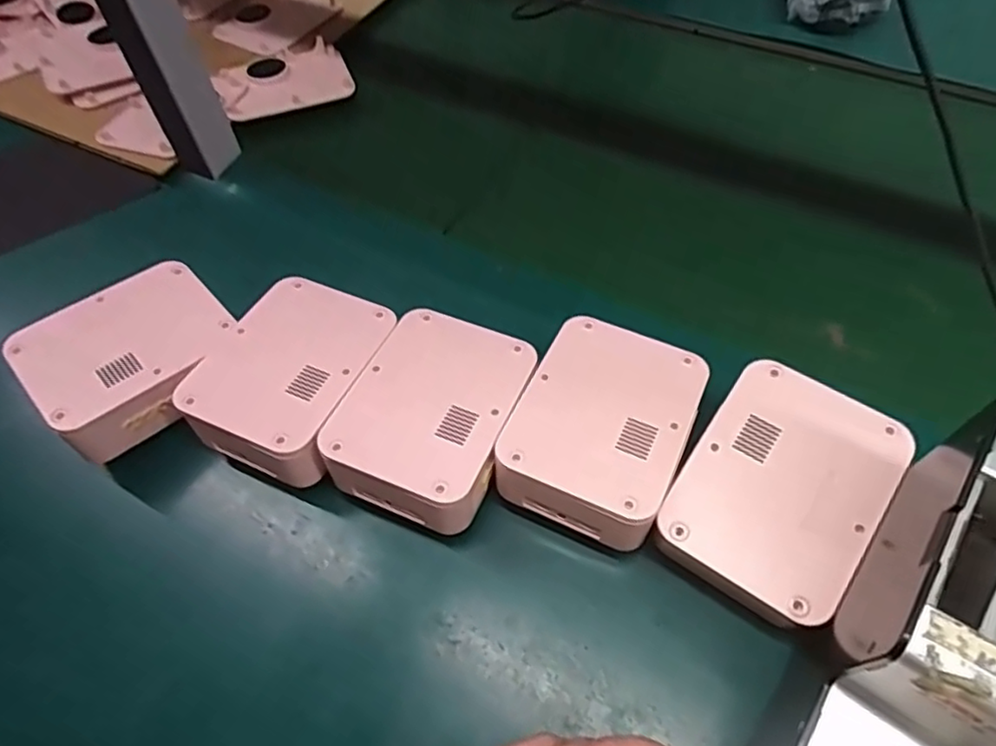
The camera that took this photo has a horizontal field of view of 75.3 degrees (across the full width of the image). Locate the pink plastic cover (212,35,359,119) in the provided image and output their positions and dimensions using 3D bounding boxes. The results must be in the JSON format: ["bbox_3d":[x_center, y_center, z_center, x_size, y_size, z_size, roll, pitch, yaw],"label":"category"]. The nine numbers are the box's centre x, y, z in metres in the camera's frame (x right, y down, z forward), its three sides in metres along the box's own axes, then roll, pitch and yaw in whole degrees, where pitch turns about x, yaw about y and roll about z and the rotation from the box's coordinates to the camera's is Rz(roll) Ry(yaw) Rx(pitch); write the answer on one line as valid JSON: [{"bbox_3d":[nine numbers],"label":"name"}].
[{"bbox_3d":[-0.217,-0.296,0.657,0.130,0.018,0.089,-23,58,-12],"label":"pink plastic cover"}]

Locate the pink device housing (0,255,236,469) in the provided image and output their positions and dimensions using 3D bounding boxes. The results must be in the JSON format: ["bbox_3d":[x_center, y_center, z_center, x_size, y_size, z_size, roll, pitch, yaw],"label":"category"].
[{"bbox_3d":[-0.251,-0.012,0.448,0.127,0.046,0.105,-38,62,-20],"label":"pink device housing"}]

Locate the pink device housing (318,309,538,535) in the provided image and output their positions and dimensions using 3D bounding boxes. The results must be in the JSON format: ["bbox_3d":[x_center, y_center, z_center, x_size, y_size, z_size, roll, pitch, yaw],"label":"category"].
[{"bbox_3d":[-0.041,0.032,0.422,0.098,0.067,0.127,17,59,14],"label":"pink device housing"}]

